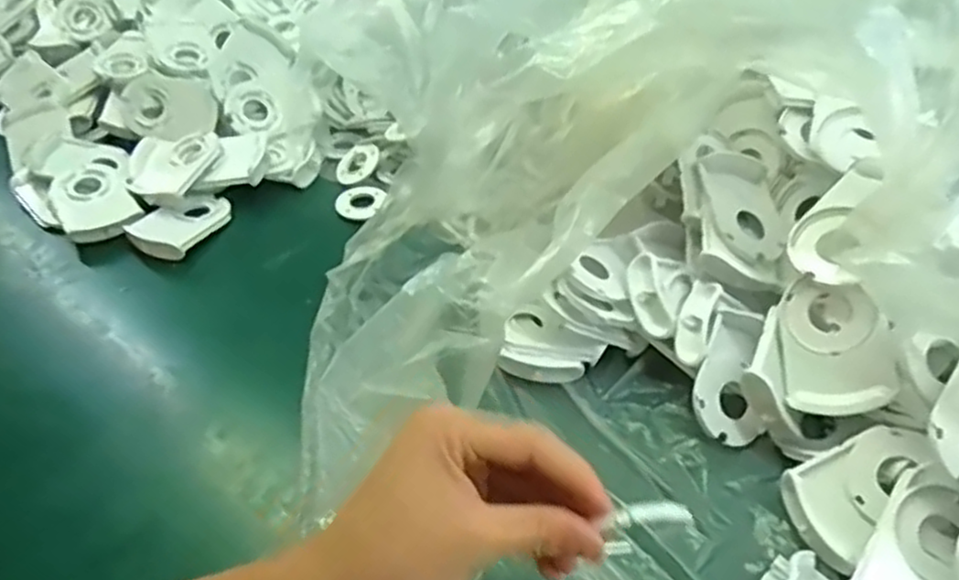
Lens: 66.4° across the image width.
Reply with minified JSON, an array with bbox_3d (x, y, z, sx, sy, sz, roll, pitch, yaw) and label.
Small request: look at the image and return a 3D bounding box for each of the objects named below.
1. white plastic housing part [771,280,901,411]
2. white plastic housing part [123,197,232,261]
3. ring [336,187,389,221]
[{"bbox_3d":[0.207,0.032,0.428,0.059,0.018,0.079,-10,73,33],"label":"white plastic housing part"},{"bbox_3d":[-0.245,-0.055,0.604,0.054,0.018,0.082,18,48,19],"label":"white plastic housing part"},{"bbox_3d":[-0.103,-0.075,0.633,0.039,0.011,0.038,-1,44,1],"label":"ring"}]

